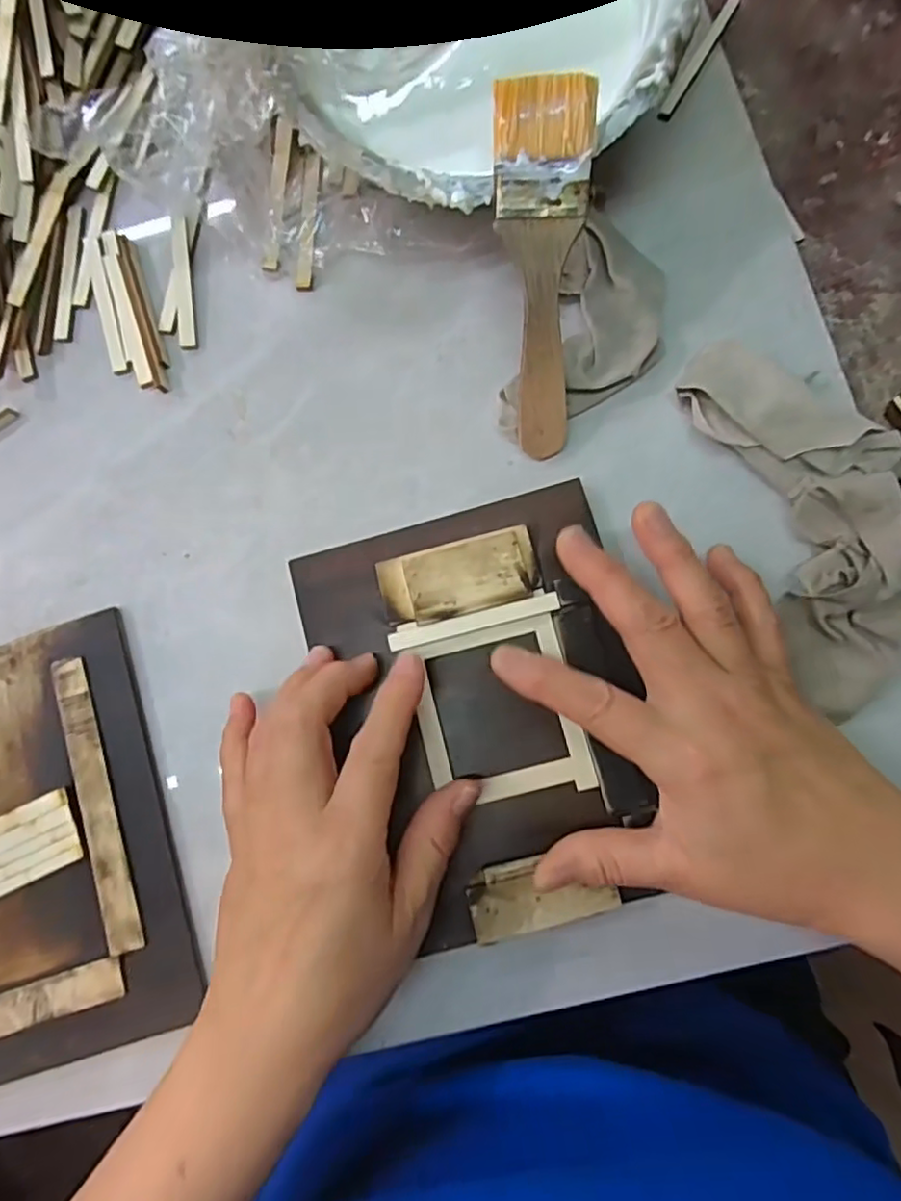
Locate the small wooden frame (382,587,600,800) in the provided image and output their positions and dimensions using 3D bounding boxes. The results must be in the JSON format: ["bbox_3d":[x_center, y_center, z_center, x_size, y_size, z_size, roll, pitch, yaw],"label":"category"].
[{"bbox_3d":[0.019,0.046,0.286,0.076,0.009,0.086,-12,82,2],"label":"small wooden frame"}]

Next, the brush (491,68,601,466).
[{"bbox_3d":[0.042,-0.142,0.286,0.041,0.008,0.151,-1,112,4],"label":"brush"}]

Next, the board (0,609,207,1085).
[{"bbox_3d":[-0.212,0.120,0.304,0.157,0.012,0.191,-18,81,1],"label":"board"}]

